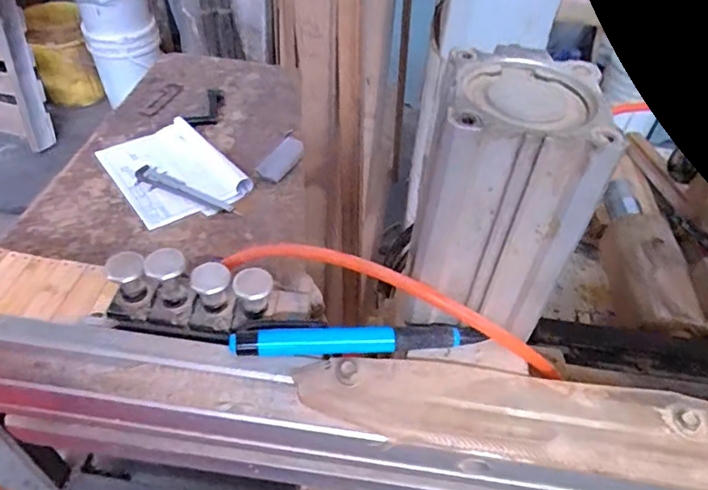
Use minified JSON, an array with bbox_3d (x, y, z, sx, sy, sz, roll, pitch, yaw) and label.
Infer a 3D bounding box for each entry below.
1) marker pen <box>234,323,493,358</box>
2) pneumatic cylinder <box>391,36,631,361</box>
[{"bbox_3d":[0.003,0.046,0.266,0.123,0.010,0.012,-3,46,-8],"label":"marker pen"},{"bbox_3d":[0.062,-0.019,0.252,0.073,0.117,0.068,3,46,-1],"label":"pneumatic cylinder"}]

